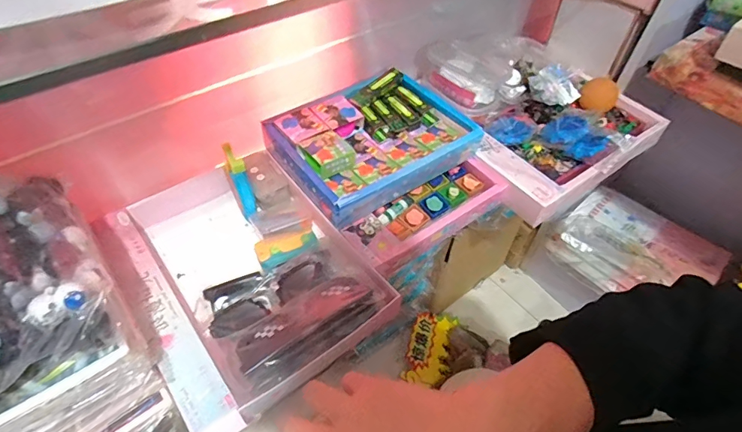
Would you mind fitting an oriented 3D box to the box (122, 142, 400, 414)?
[{"bbox_3d":[-0.126,0.044,0.487,0.175,0.055,0.285,-30,58,-25],"label":"box"}]

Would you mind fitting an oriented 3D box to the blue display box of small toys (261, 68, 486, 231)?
[{"bbox_3d":[0.001,-0.096,0.559,0.224,0.046,0.169,-30,58,-25],"label":"blue display box of small toys"}]

